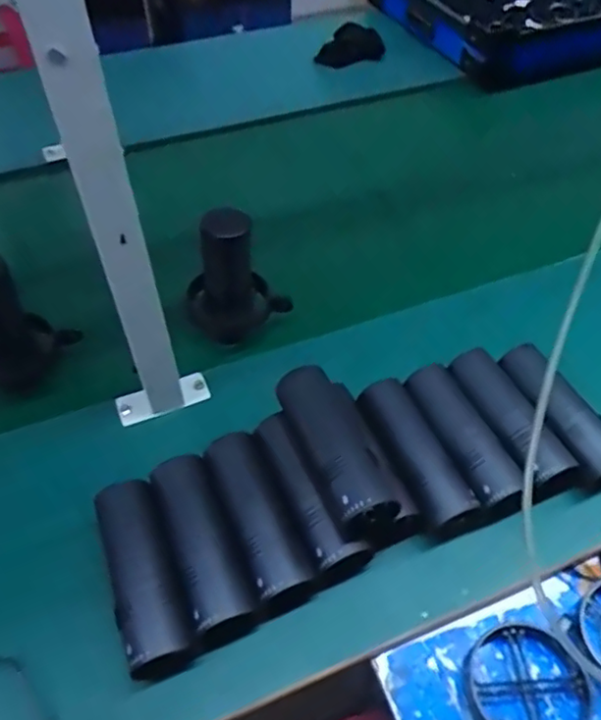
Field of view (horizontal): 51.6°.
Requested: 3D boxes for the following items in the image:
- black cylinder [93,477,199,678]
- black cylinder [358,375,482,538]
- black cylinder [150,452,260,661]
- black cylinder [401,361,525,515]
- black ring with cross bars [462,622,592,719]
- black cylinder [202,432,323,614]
[{"bbox_3d":[-0.137,0.186,0.539,0.051,0.055,0.161,-18,53,-14],"label":"black cylinder"},{"bbox_3d":[0.111,0.095,0.617,0.052,0.052,0.166,-18,53,-13],"label":"black cylinder"},{"bbox_3d":[-0.088,0.167,0.562,0.057,0.045,0.167,-17,53,-12],"label":"black cylinder"},{"bbox_3d":[0.162,0.082,0.631,0.055,0.044,0.162,-17,53,-13],"label":"black cylinder"},{"bbox_3d":[0.191,0.280,0.518,0.102,0.012,0.112,0,51,0],"label":"black ring with cross bars"},{"bbox_3d":[-0.040,0.147,0.577,0.054,0.054,0.164,-20,54,-15],"label":"black cylinder"}]

